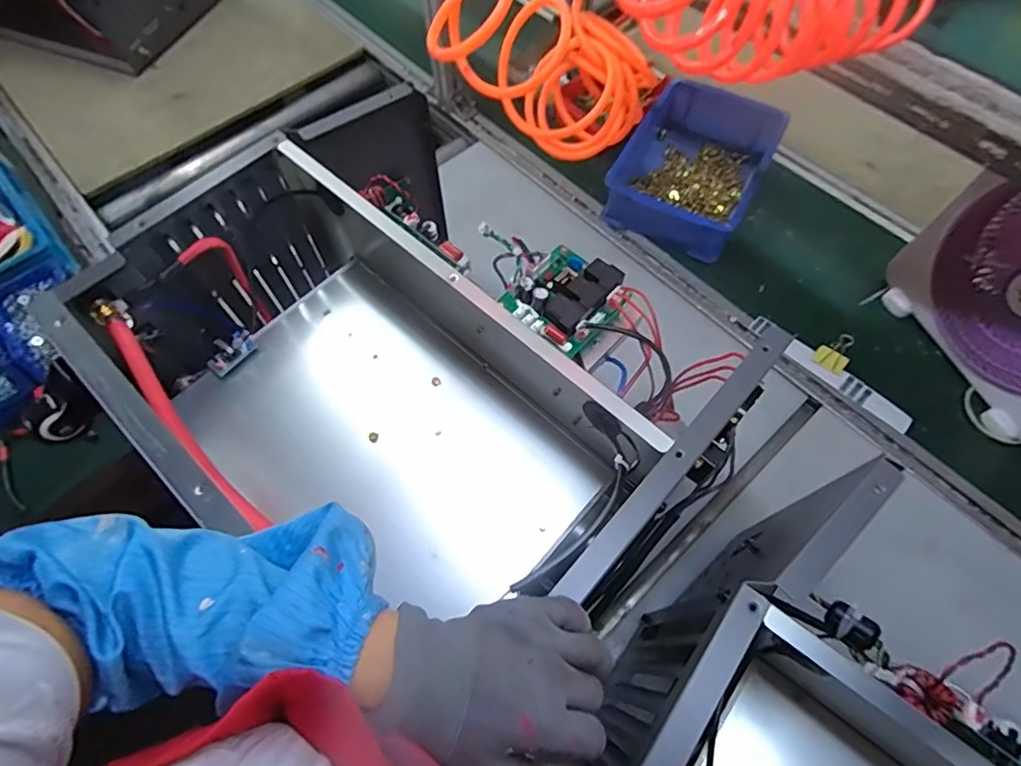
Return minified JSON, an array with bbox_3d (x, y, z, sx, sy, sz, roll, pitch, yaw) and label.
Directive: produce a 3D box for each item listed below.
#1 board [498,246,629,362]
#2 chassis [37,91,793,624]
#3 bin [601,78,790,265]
[{"bbox_3d":[0.054,-0.084,0.505,0.091,0.027,0.092,40,71,18],"label":"board"},{"bbox_3d":[-0.103,-0.007,0.559,0.424,0.230,0.523,-41,70,-17],"label":"chassis"},{"bbox_3d":[0.307,-0.363,0.899,0.213,0.087,0.308,27,67,13],"label":"bin"}]

